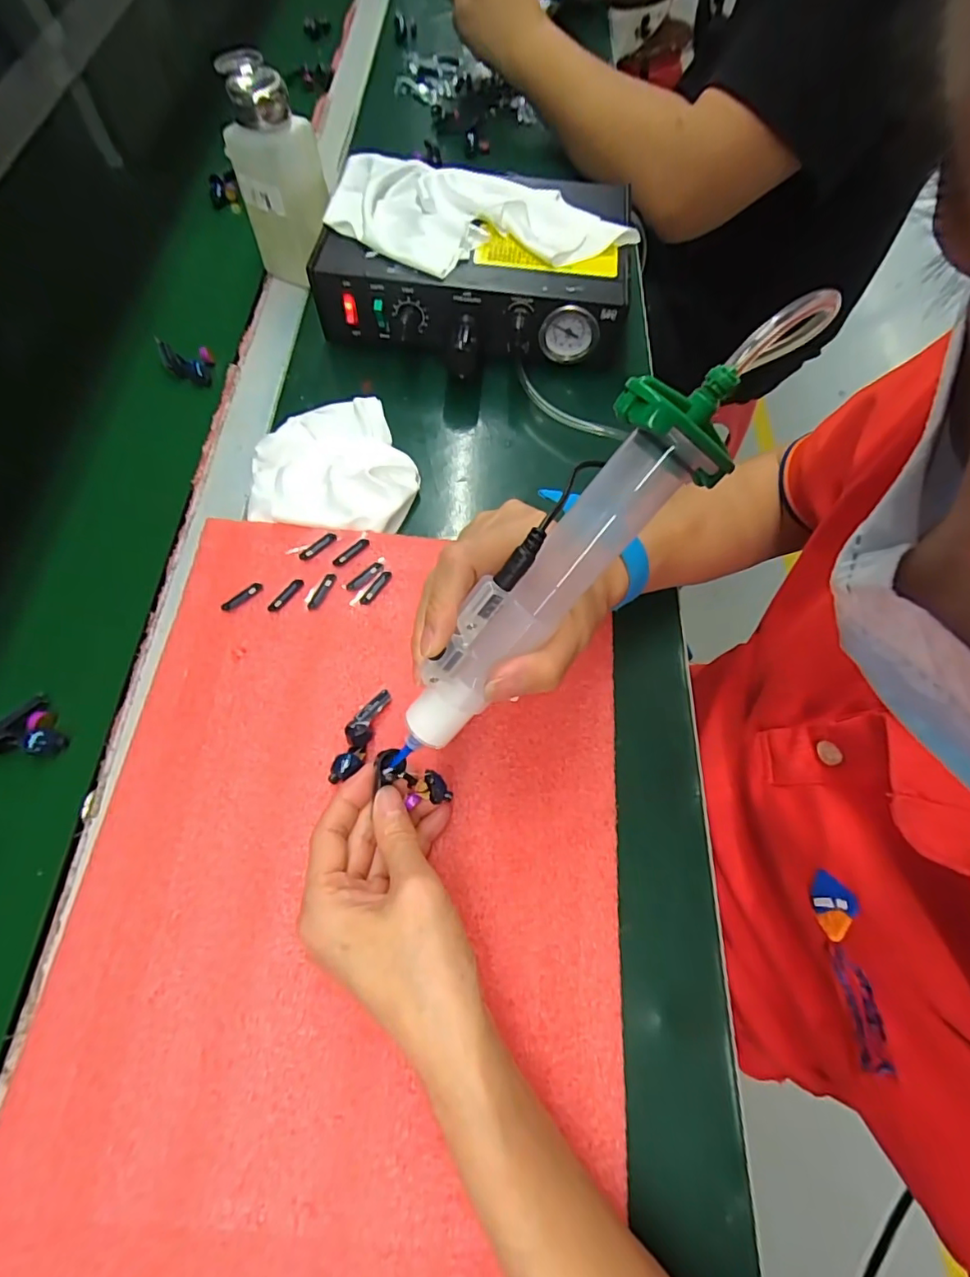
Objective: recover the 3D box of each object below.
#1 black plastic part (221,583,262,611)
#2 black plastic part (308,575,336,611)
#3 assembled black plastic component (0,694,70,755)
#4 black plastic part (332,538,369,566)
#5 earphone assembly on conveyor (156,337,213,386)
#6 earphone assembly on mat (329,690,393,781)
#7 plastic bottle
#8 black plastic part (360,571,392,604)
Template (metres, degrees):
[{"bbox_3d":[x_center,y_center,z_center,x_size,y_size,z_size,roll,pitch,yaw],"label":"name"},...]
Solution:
[{"bbox_3d":[-0.150,-0.026,0.330,0.027,0.004,0.006,-37,72,-18],"label":"black plastic part"},{"bbox_3d":[-0.102,-0.030,0.335,0.007,0.004,0.026,25,66,8],"label":"black plastic part"},{"bbox_3d":[-0.249,0.051,0.297,0.032,0.014,0.034,20,66,6],"label":"assembled black plastic component"},{"bbox_3d":[-0.086,-0.056,0.345,0.027,0.004,0.007,-38,73,-18],"label":"black plastic part"},{"bbox_3d":[-0.236,-0.217,0.421,0.041,0.015,0.028,3,65,-2],"label":"earphone assembly on conveyor"},{"bbox_3d":[-0.068,0.053,0.294,0.014,0.014,0.055,19,66,6],"label":"earphone assembly on mat"},{"bbox_3d":[-0.163,-0.363,0.433,0.066,0.134,0.073,-13,67,-9],"label":"plastic bottle"},{"bbox_3d":[-0.068,-0.032,0.336,0.007,0.004,0.027,33,68,11],"label":"black plastic part"}]

